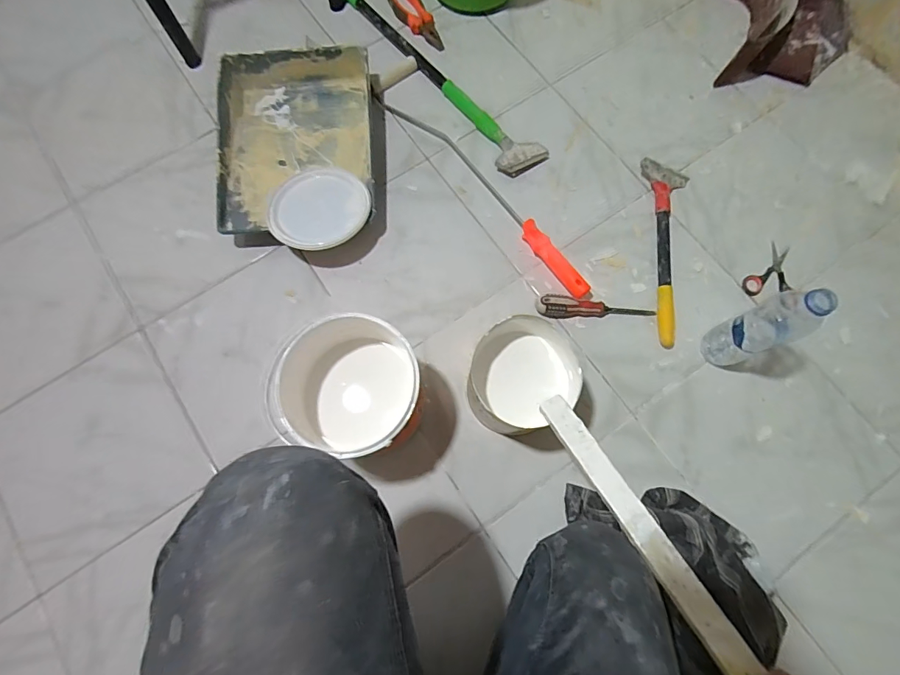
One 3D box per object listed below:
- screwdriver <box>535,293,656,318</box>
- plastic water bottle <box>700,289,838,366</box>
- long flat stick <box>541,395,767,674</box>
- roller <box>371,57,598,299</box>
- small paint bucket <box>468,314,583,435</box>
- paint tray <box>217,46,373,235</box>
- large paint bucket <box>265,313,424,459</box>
[{"bbox_3d":[0.243,-0.046,0.749,0.195,0.030,0.032,5,73,2],"label":"screwdriver"},{"bbox_3d":[0.439,-0.013,0.633,0.060,0.221,0.061,0,73,1],"label":"plastic water bottle"},{"bbox_3d":[0.287,0.335,0.370,0.035,0.013,0.715,-27,57,-7],"label":"long flat stick"},{"bbox_3d":[0.038,-0.301,0.823,0.103,0.031,0.600,-31,75,-8],"label":"roller"},{"bbox_3d":[0.105,0.064,0.666,0.144,0.152,0.148,0,74,1],"label":"small paint bucket"},{"bbox_3d":[-0.284,-0.367,0.834,0.275,0.068,0.353,-5,73,-1],"label":"paint tray"},{"bbox_3d":[-0.135,0.087,0.643,0.188,0.186,0.166,-7,73,-1],"label":"large paint bucket"}]

